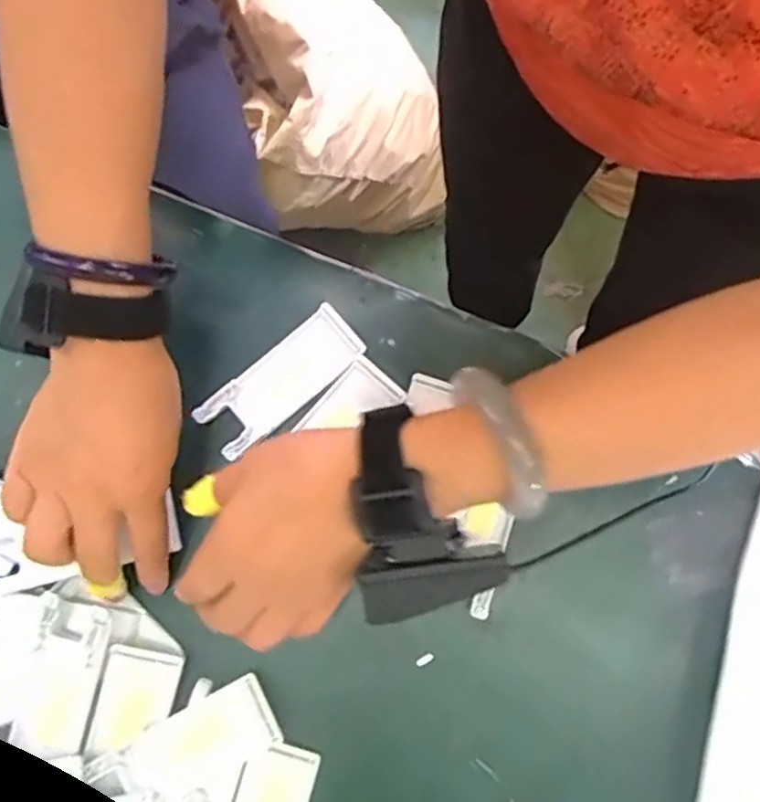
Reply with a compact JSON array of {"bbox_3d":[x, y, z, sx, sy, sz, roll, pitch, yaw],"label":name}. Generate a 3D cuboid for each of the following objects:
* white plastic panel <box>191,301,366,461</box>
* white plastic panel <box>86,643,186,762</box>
[{"bbox_3d":[-0.061,-0.013,0.414,0.104,0.011,0.038,-39,81,-6],"label":"white plastic panel"},{"bbox_3d":[-0.137,0.168,0.378,0.039,0.007,0.058,17,78,-14],"label":"white plastic panel"}]

